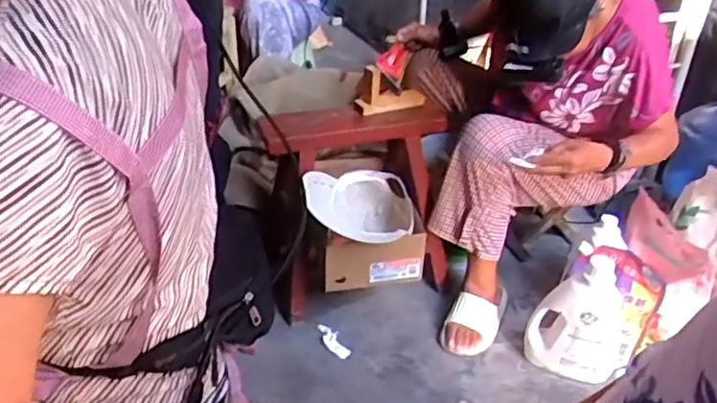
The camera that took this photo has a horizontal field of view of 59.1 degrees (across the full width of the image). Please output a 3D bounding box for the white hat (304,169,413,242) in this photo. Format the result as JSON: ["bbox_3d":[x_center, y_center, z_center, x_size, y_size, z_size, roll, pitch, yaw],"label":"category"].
[{"bbox_3d":[0.004,0.009,1.262,0.218,0.116,0.216,0,33,-3],"label":"white hat"}]

